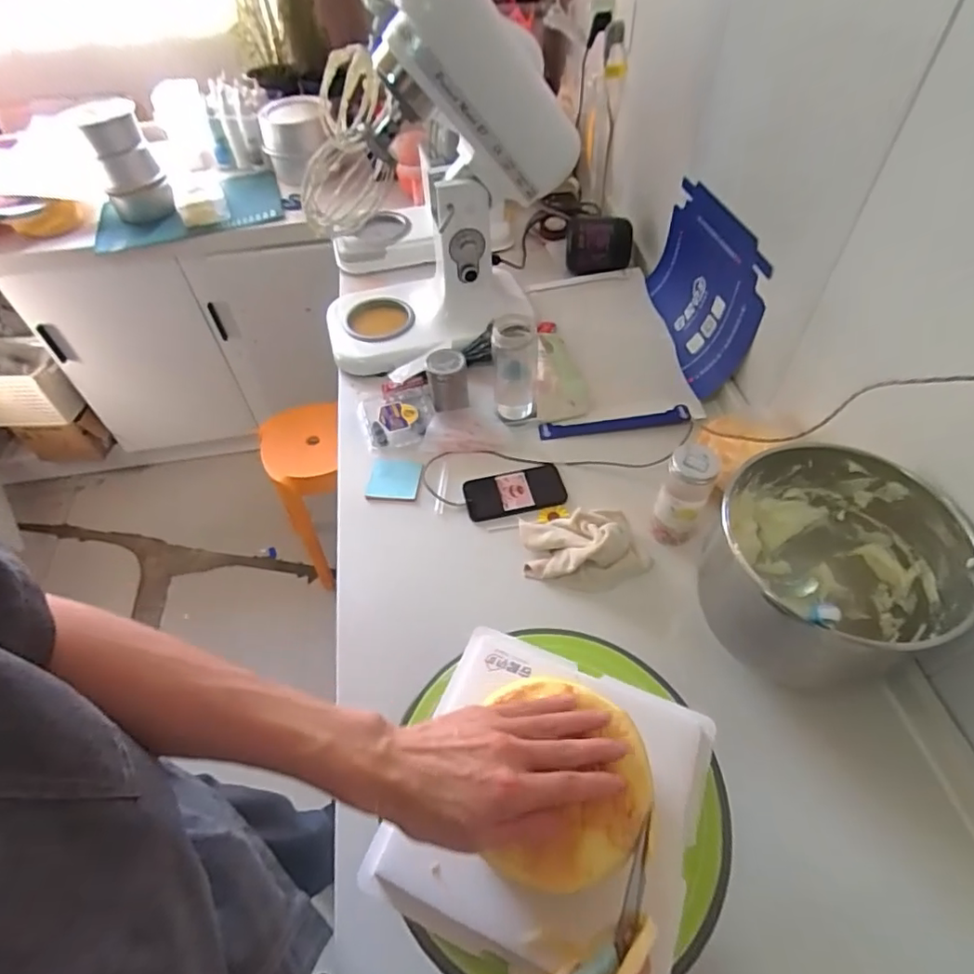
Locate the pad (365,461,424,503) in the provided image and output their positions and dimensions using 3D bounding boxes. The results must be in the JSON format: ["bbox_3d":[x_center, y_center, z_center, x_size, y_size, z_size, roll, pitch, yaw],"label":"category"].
[{"bbox_3d":[-0.143,-0.011,0.878,0.079,0.015,0.072,5,52,6],"label":"pad"}]

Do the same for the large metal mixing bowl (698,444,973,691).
[{"bbox_3d":[0.351,0.091,0.610,0.220,0.195,0.217,-1,52,2],"label":"large metal mixing bowl"}]

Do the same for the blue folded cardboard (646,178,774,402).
[{"bbox_3d":[0.359,-0.346,0.982,0.061,0.233,0.336,-9,52,-4],"label":"blue folded cardboard"}]

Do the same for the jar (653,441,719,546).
[{"bbox_3d":[0.259,0.008,0.745,0.060,0.138,0.062,21,56,18],"label":"jar"}]

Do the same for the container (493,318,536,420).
[{"bbox_3d":[0.044,-0.182,0.883,0.068,0.148,0.074,3,52,5],"label":"container"}]

